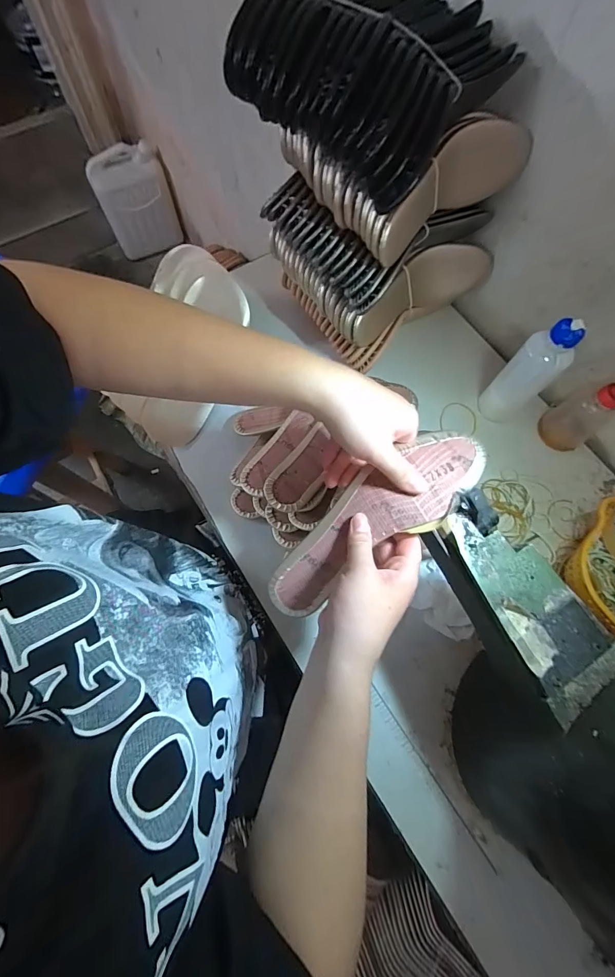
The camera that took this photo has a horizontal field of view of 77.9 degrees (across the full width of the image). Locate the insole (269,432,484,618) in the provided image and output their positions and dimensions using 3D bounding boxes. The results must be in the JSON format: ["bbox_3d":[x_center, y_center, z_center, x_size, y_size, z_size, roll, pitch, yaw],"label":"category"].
[{"bbox_3d":[0.059,0.029,0.353,0.233,0.026,0.071,-39,76,5],"label":"insole"}]

